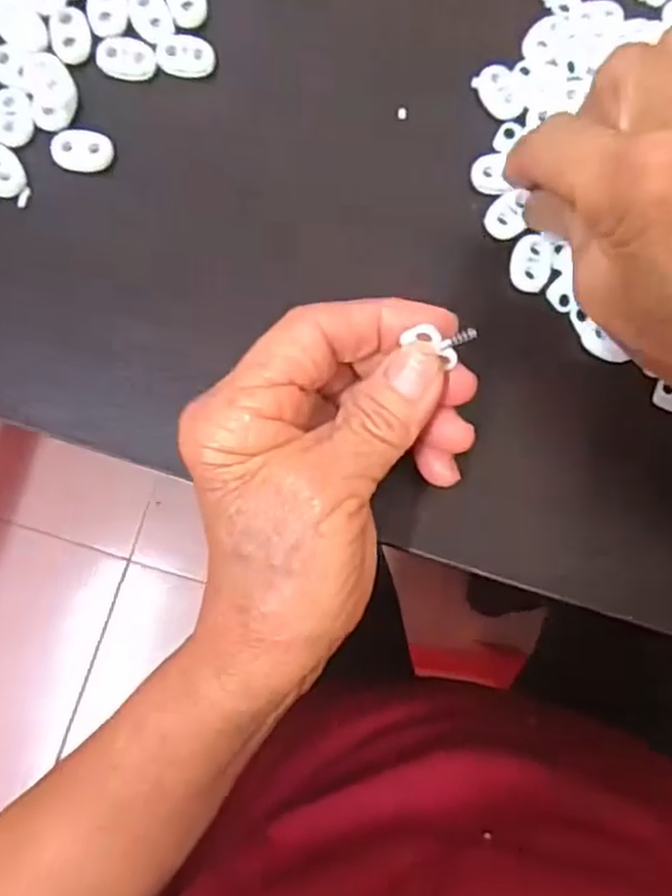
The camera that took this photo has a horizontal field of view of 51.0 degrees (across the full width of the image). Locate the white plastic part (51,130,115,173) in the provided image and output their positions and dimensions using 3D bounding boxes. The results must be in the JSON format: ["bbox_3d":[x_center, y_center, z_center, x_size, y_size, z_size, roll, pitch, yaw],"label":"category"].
[{"bbox_3d":[-0.097,-0.114,0.271,0.021,0.005,0.017,6,81,-1],"label":"white plastic part"}]

